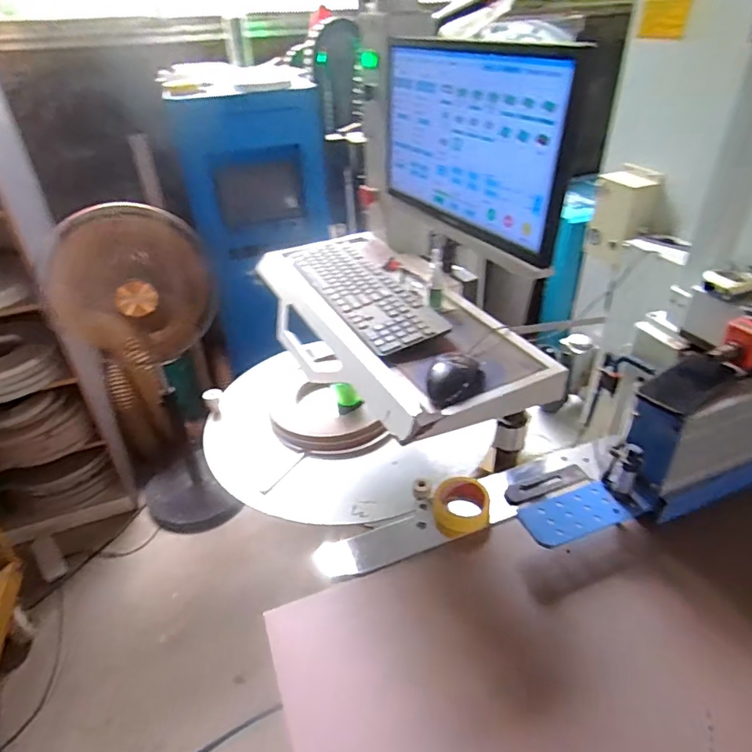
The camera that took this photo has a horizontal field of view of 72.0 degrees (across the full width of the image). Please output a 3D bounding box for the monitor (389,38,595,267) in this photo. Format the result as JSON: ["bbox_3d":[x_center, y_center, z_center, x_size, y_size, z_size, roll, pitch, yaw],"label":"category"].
[{"bbox_3d":[0.131,-0.348,0.784,0.048,0.243,0.405,-18,38,-19],"label":"monitor"}]

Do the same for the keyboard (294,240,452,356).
[{"bbox_3d":[-0.025,-0.154,0.912,0.128,0.025,0.412,-18,38,-20],"label":"keyboard"}]

